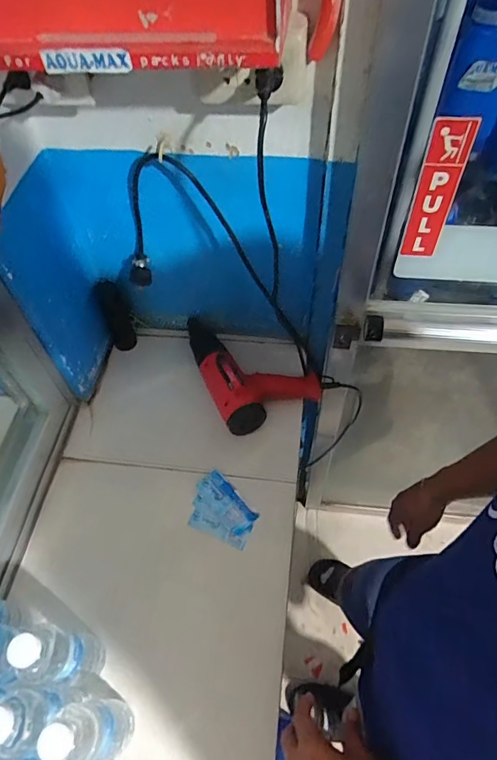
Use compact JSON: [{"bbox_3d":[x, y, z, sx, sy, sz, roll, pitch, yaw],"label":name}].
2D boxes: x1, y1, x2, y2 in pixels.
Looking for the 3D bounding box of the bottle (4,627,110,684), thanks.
[{"bbox_3d":[-0.225,0.331,0.560,0.052,0.197,0.055,-1,56,2],"label":"bottle"}]

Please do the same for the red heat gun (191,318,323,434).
[{"bbox_3d":[0.004,-0.041,0.900,0.200,0.083,0.282,-21,57,-12],"label":"red heat gun"}]

